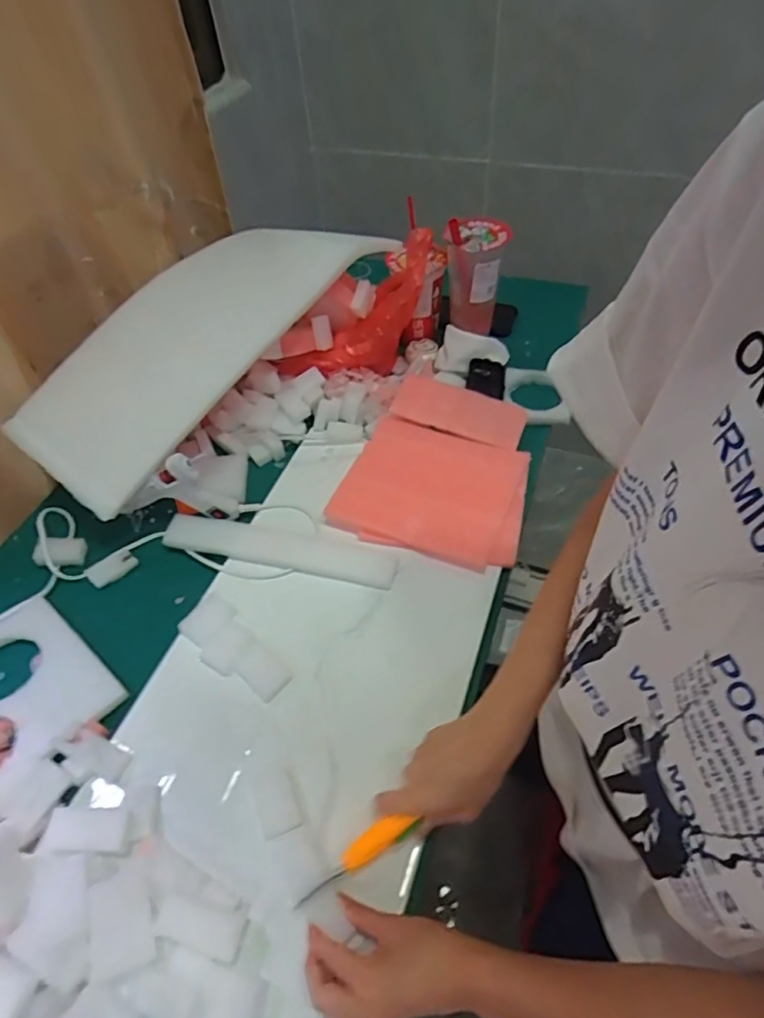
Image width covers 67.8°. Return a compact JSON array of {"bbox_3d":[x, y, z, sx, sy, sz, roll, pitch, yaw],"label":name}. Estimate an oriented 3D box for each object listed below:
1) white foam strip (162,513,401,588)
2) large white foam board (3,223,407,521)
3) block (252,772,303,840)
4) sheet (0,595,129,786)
[{"bbox_3d":[-0.118,0.043,0.649,0.270,0.018,0.049,8,52,12],"label":"white foam strip"},{"bbox_3d":[-0.215,-0.222,0.687,0.179,0.040,0.484,38,75,12],"label":"large white foam board"},{"bbox_3d":[-0.091,0.253,0.489,0.032,0.006,0.048,-22,52,-12],"label":"block"},{"bbox_3d":[-0.374,0.184,0.550,0.183,0.018,0.177,30,53,30],"label":"sheet"}]

